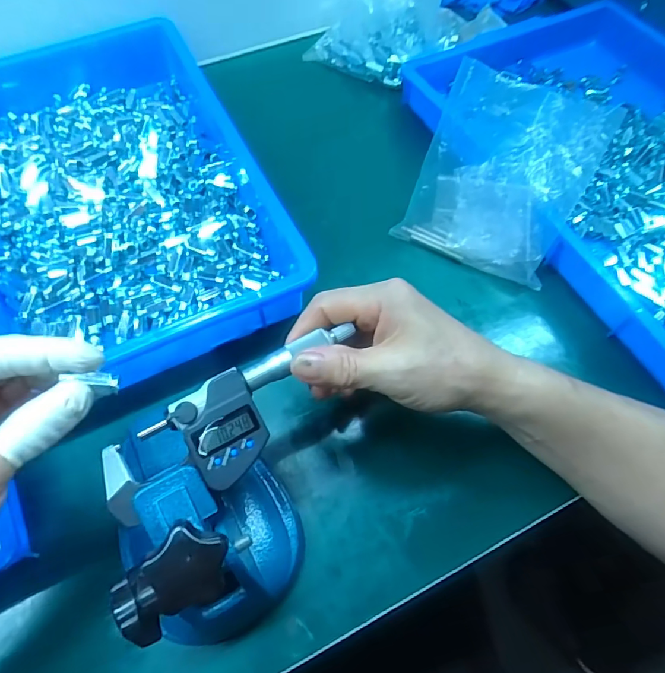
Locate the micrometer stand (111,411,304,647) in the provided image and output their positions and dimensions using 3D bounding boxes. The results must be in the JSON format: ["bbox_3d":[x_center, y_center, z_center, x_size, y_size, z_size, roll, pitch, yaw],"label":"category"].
[{"bbox_3d":[-0.067,0.108,0.271,0.094,0.108,0.114,-3,62,-3],"label":"micrometer stand"}]

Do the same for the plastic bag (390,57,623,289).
[{"bbox_3d":[0.136,-0.127,0.390,0.123,0.146,0.027,26,27,15],"label":"plastic bag"}]

